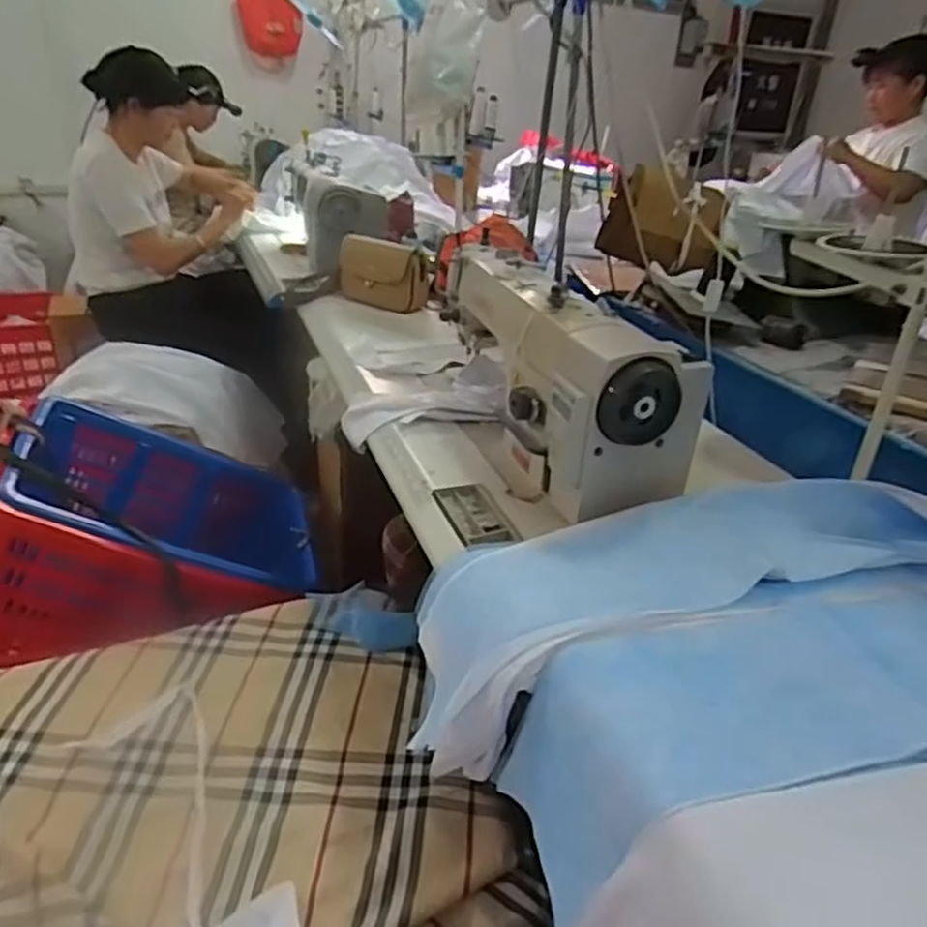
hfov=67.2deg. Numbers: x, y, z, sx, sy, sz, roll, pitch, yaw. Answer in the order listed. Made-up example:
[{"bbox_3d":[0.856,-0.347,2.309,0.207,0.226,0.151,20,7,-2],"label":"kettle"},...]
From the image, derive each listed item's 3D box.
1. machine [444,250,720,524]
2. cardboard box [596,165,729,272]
[{"bbox_3d":[0.118,-0.136,0.952,0.168,0.217,0.466,-5,30,-16],"label":"machine"},{"bbox_3d":[0.442,-0.541,1.541,0.253,0.192,0.123,6,28,4],"label":"cardboard box"}]

